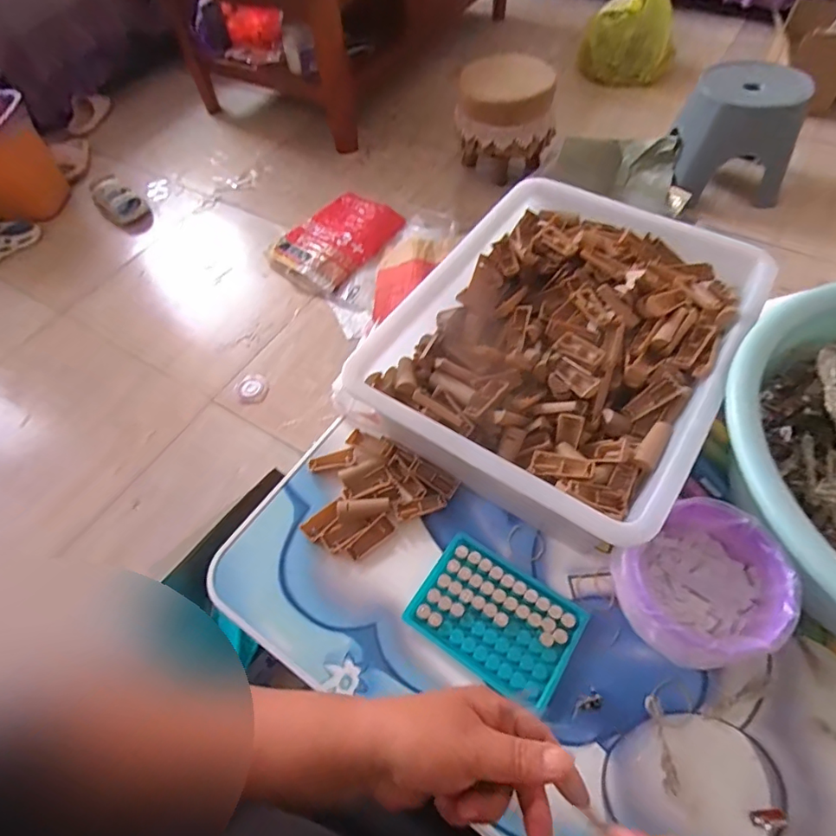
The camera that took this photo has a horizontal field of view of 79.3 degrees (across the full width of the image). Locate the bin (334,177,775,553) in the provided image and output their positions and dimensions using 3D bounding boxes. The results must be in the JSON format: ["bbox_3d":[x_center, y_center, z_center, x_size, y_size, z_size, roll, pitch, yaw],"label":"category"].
[{"bbox_3d":[0.146,-0.076,0.522,0.294,0.106,0.379,29,63,20],"label":"bin"}]

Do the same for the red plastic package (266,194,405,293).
[{"bbox_3d":[-0.241,-0.522,1.489,0.265,0.066,0.378,32,64,21],"label":"red plastic package"}]

